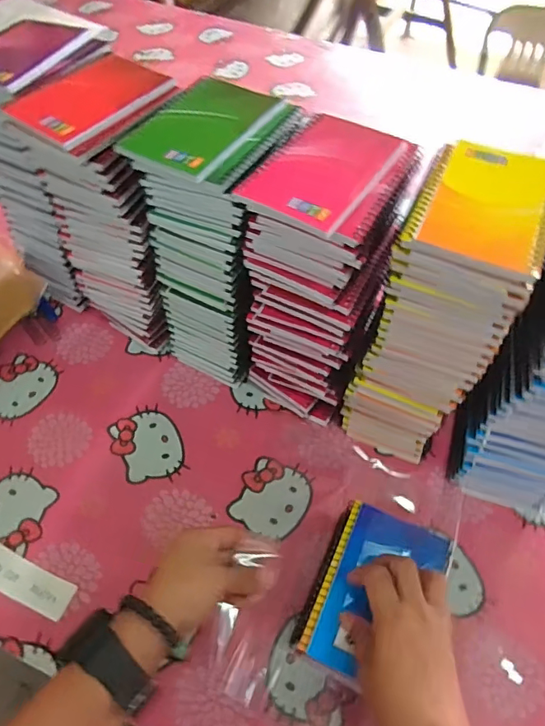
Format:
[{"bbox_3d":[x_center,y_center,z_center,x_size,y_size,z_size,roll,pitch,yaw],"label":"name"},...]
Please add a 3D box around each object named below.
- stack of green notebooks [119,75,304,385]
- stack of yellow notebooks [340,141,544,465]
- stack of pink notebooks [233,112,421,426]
[{"bbox_3d":[-0.048,-0.117,0.522,0.107,0.275,0.138,24,57,14],"label":"stack of green notebooks"},{"bbox_3d":[0.147,-0.035,0.468,0.097,0.283,0.129,21,57,12],"label":"stack of yellow notebooks"},{"bbox_3d":[0.044,-0.069,0.492,0.109,0.273,0.130,23,57,13],"label":"stack of pink notebooks"}]

